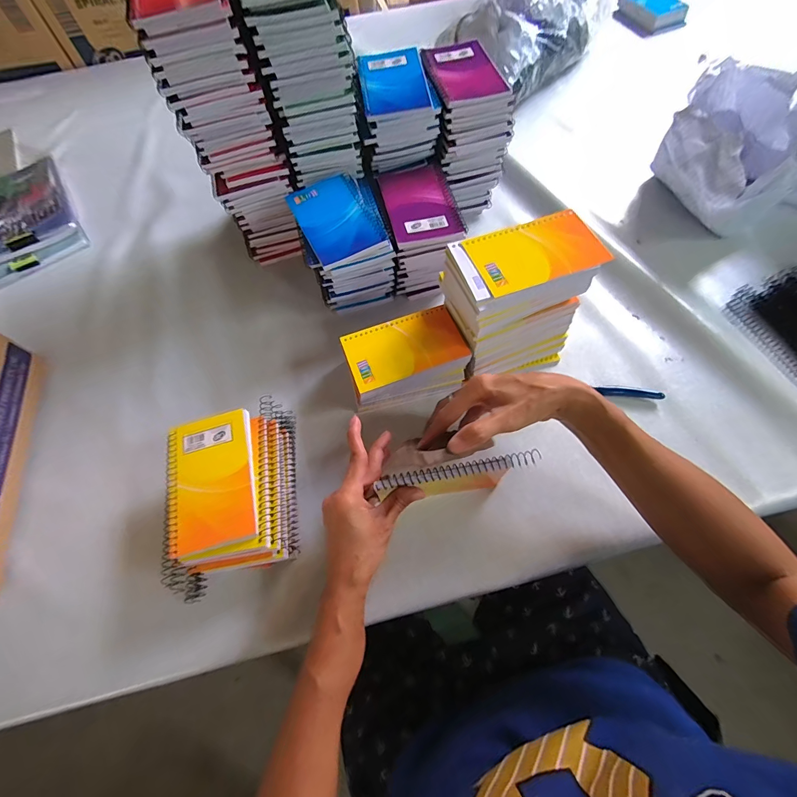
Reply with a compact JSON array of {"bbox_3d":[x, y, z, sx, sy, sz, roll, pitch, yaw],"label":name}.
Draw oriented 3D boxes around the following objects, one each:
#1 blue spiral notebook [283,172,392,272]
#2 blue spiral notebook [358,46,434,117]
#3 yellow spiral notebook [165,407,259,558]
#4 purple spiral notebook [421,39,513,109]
[{"bbox_3d":[-0.074,-0.214,0.450,0.085,0.011,0.127,-24,65,-8],"label":"blue spiral notebook"},{"bbox_3d":[-0.006,-0.398,0.475,0.080,0.011,0.120,-8,64,-1],"label":"blue spiral notebook"},{"bbox_3d":[-0.185,0.078,0.374,0.085,0.007,0.130,-15,64,-4],"label":"yellow spiral notebook"},{"bbox_3d":[0.083,-0.418,0.482,0.086,0.009,0.130,-14,64,-4],"label":"purple spiral notebook"}]

